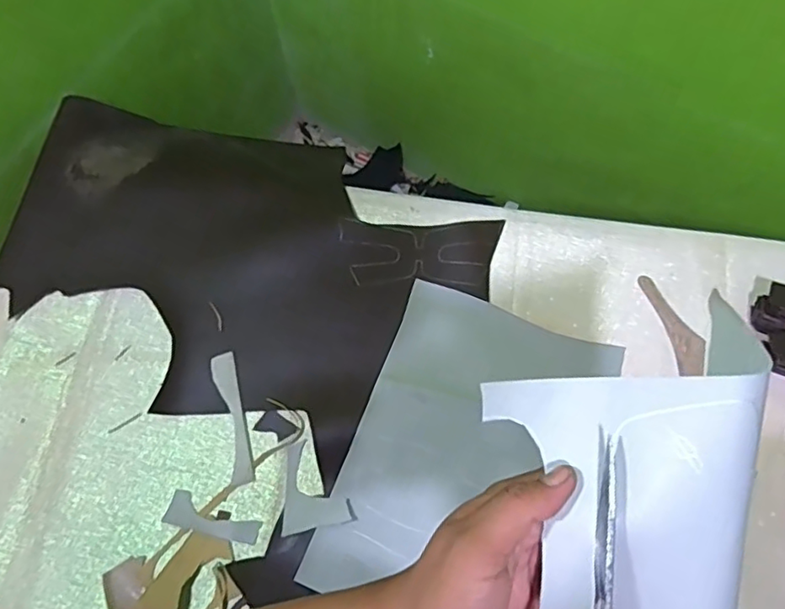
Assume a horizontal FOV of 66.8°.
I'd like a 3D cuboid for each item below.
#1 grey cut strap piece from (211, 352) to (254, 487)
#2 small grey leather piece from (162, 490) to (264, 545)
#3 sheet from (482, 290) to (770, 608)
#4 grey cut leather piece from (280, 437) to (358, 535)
[{"bbox_3d":[-0.194,0.137,0.720,0.028,0.004,0.157,-12,73,-8],"label":"grey cut strap piece"},{"bbox_3d":[-0.205,0.246,0.685,0.109,0.005,0.038,13,65,6],"label":"small grey leather piece"},{"bbox_3d":[0.118,0.120,0.291,0.121,0.064,0.186,0,70,0],"label":"sheet"},{"bbox_3d":[-0.093,0.210,0.696,0.081,0.004,0.099,-14,66,2],"label":"grey cut leather piece"}]

